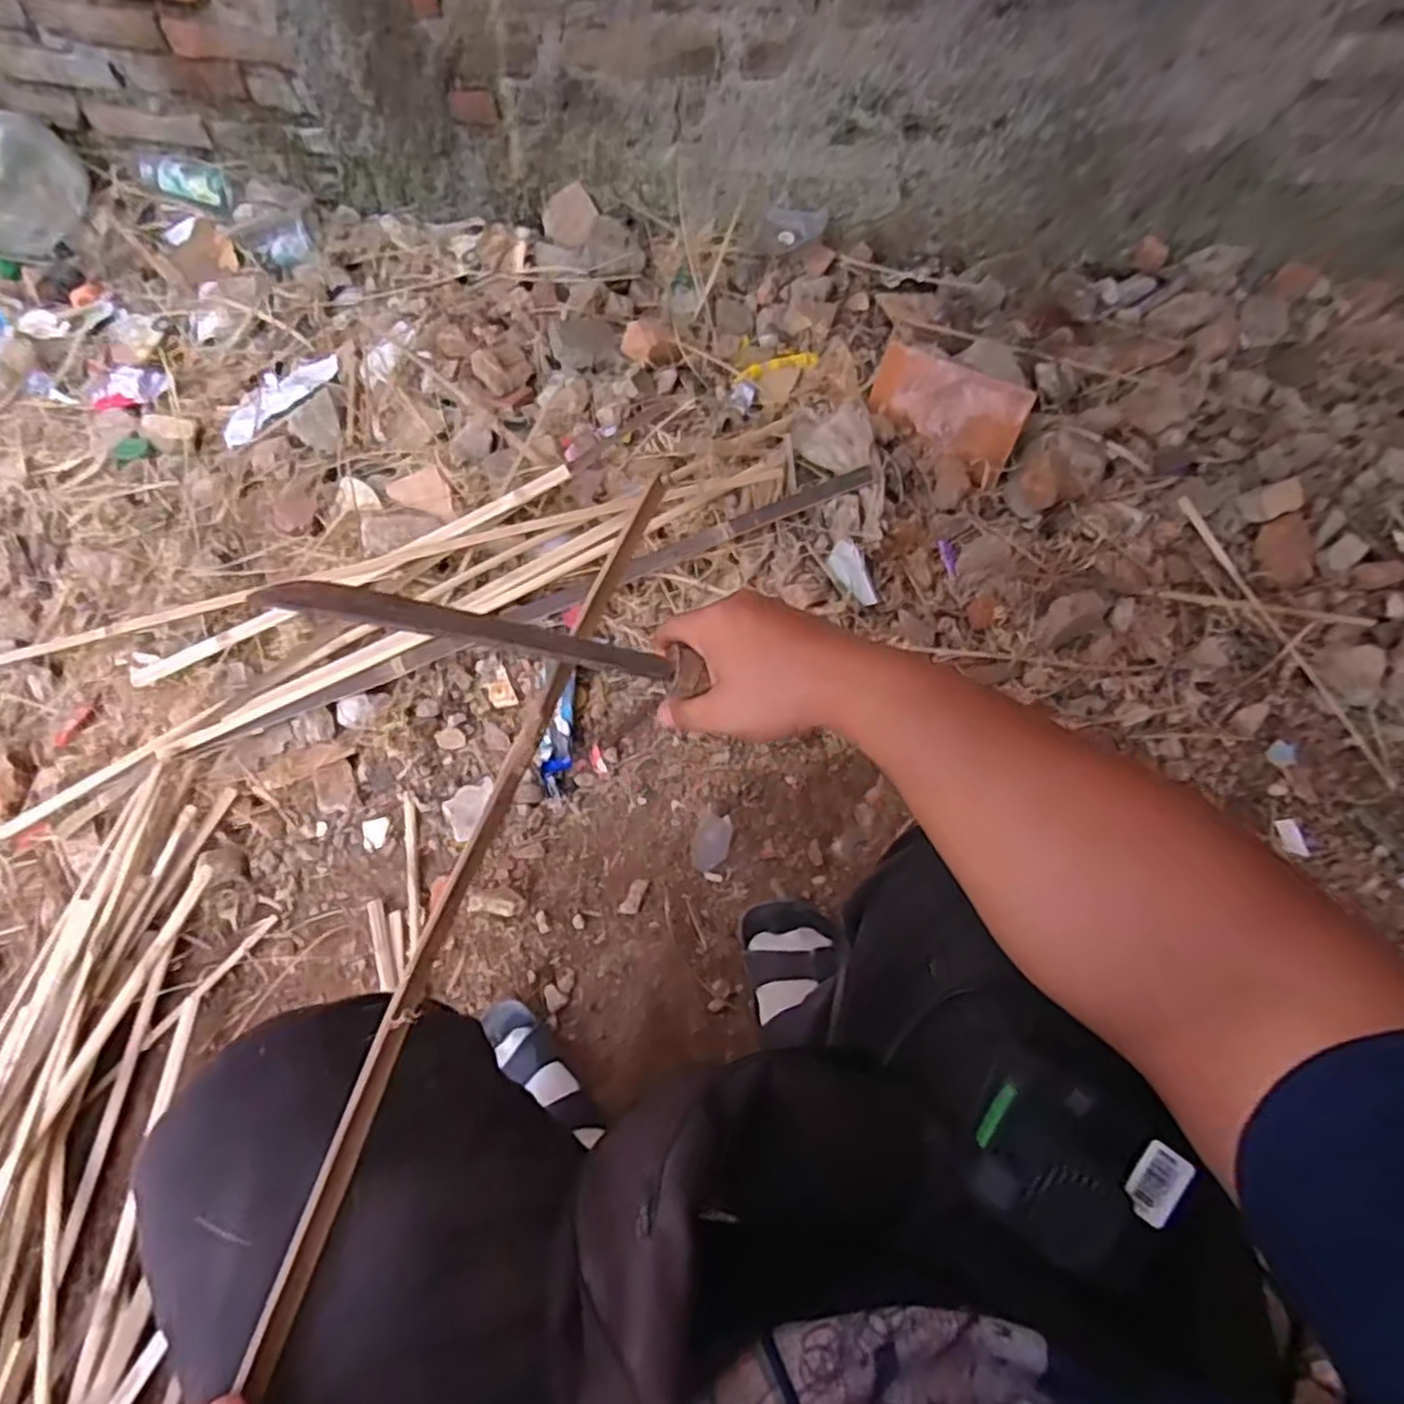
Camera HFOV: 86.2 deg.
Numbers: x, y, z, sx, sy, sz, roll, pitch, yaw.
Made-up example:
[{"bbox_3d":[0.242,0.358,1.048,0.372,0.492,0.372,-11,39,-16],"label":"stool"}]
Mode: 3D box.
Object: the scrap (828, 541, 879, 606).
[{"bbox_3d":[0.183,-0.154,0.914,0.039,0.011,0.081,-19,99,19],"label":"scrap"}]

